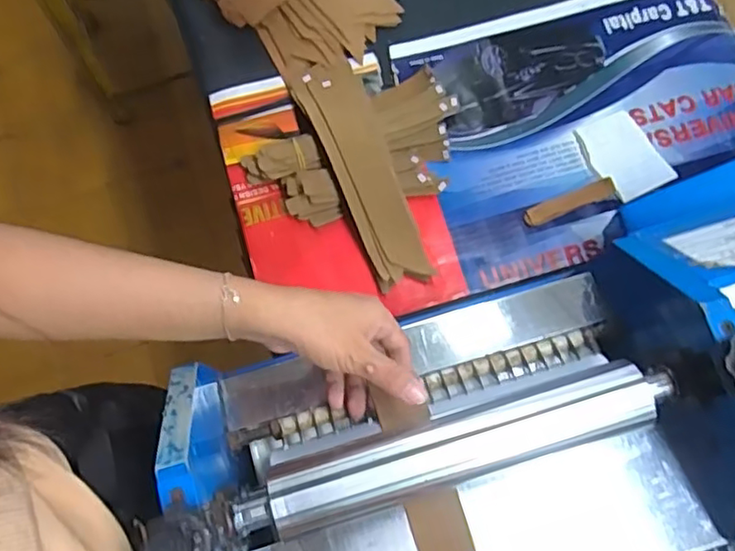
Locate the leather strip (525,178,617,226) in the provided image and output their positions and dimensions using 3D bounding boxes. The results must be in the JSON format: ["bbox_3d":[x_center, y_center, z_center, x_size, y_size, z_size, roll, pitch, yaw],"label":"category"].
[{"bbox_3d":[0.208,-0.075,0.646,0.095,0.009,0.021,-20,76,-4],"label":"leather strip"}]

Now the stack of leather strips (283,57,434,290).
[{"bbox_3d":[-0.005,-0.109,0.646,0.068,0.023,0.254,-21,76,-4],"label":"stack of leather strips"}]

